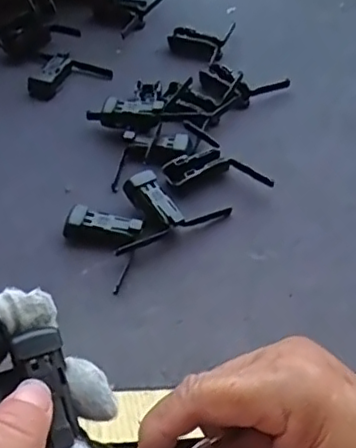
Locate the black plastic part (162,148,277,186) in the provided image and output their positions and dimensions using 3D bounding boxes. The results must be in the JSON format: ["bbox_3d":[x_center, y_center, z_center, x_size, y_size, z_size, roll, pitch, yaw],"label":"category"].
[{"bbox_3d":[0.026,-0.036,0.421,0.071,0.016,0.031,0,47,-3],"label":"black plastic part"}]

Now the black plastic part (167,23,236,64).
[{"bbox_3d":[0.018,-0.159,0.528,0.047,0.011,0.058,16,49,12],"label":"black plastic part"}]

